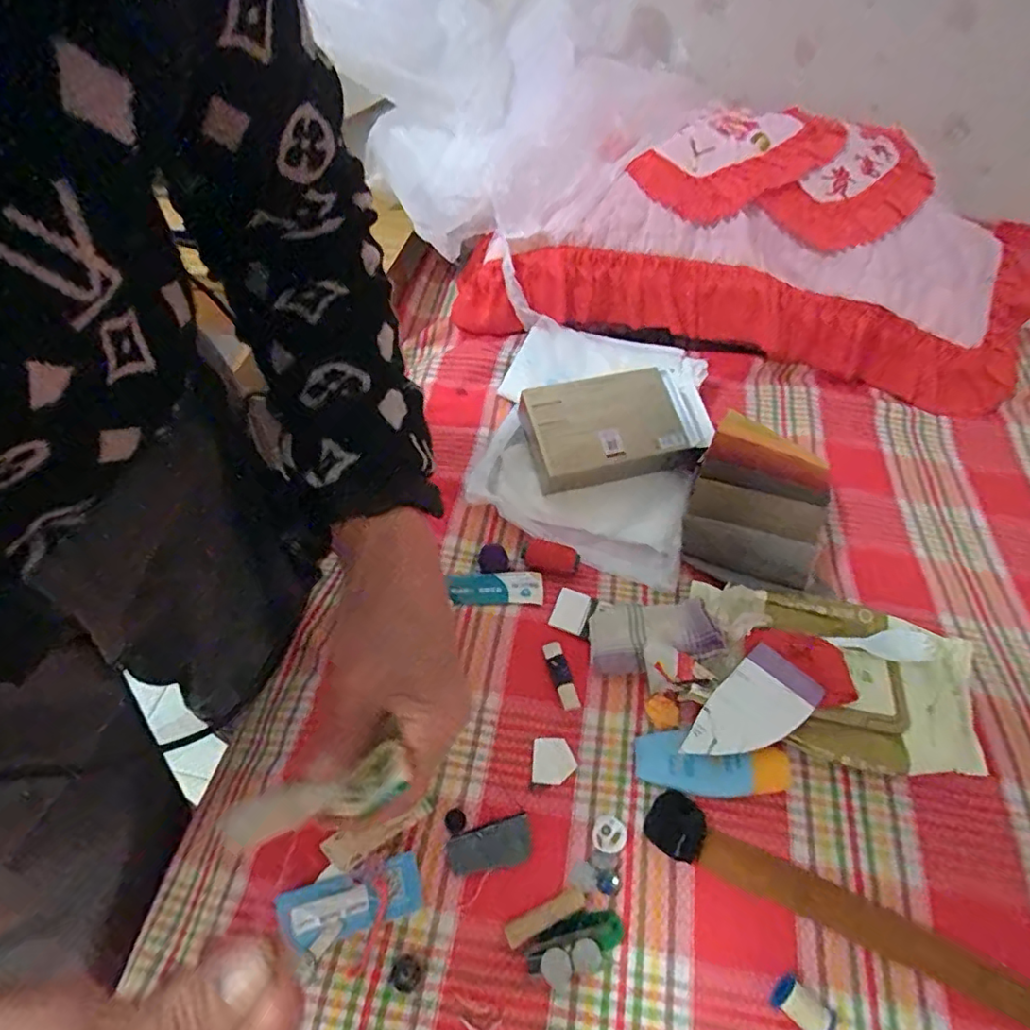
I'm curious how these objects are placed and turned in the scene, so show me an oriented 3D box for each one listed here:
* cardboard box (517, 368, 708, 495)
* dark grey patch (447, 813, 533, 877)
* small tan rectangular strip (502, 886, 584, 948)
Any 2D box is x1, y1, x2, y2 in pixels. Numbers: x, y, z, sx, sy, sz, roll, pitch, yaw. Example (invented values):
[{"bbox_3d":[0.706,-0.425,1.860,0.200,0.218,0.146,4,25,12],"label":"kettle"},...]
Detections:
[{"bbox_3d":[0.094,-0.083,0.605,0.163,0.072,0.110,-8,54,-7],"label":"cardboard box"},{"bbox_3d":[-0.016,0.230,0.404,0.059,0.004,0.029,-15,54,-10],"label":"dark grey patch"},{"bbox_3d":[0.019,0.259,0.377,0.053,0.004,0.013,-19,57,-18],"label":"small tan rectangular strip"}]

